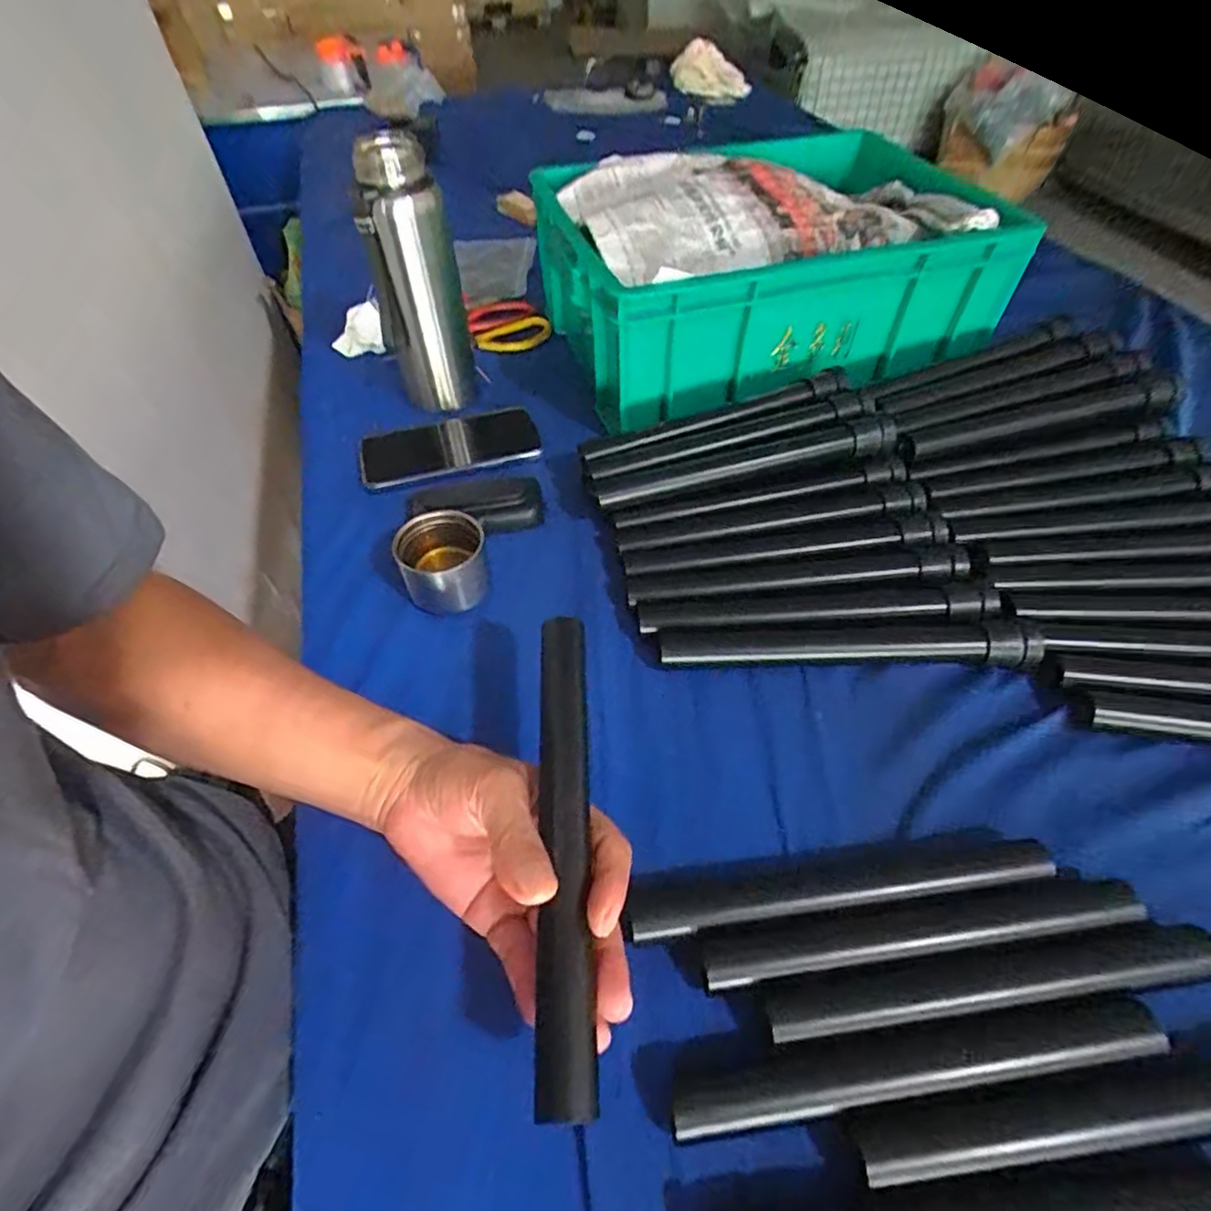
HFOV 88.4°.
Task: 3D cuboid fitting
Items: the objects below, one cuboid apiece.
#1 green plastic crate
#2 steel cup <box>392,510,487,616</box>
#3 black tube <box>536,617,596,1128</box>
[{"bbox_3d":[0.160,-0.341,0.632,0.404,0.155,0.270,-14,51,-8],"label":"green plastic crate"},{"bbox_3d":[-0.116,-0.031,0.449,0.062,0.052,0.055,-17,52,-10],"label":"steel cup"},{"bbox_3d":[-0.020,0.105,0.296,0.024,0.019,0.217,-4,56,1],"label":"black tube"}]

